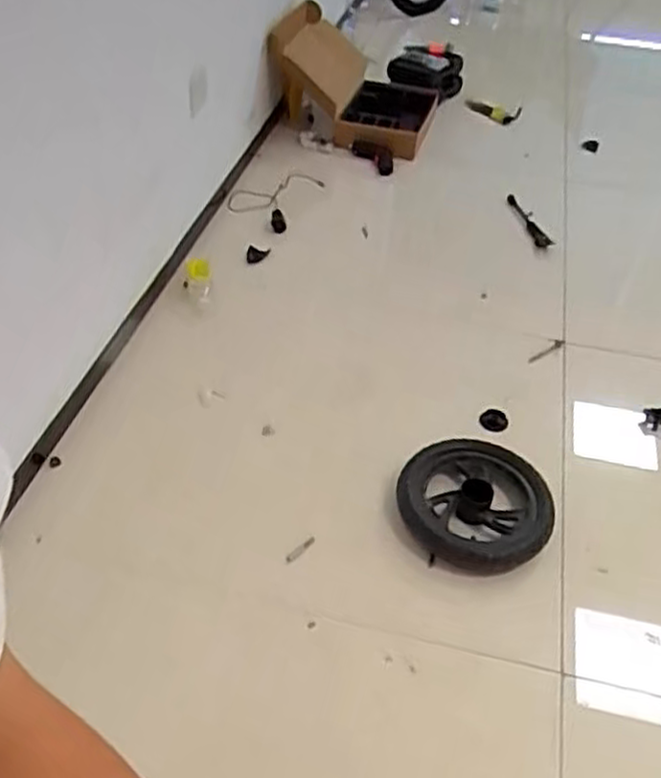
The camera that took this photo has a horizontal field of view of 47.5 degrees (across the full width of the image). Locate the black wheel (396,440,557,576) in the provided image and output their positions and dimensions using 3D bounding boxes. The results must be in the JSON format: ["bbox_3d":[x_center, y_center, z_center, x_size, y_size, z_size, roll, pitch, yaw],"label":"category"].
[{"bbox_3d":[0.247,0.201,1.303,0.247,0.074,0.248,1,44,-1],"label":"black wheel"}]

